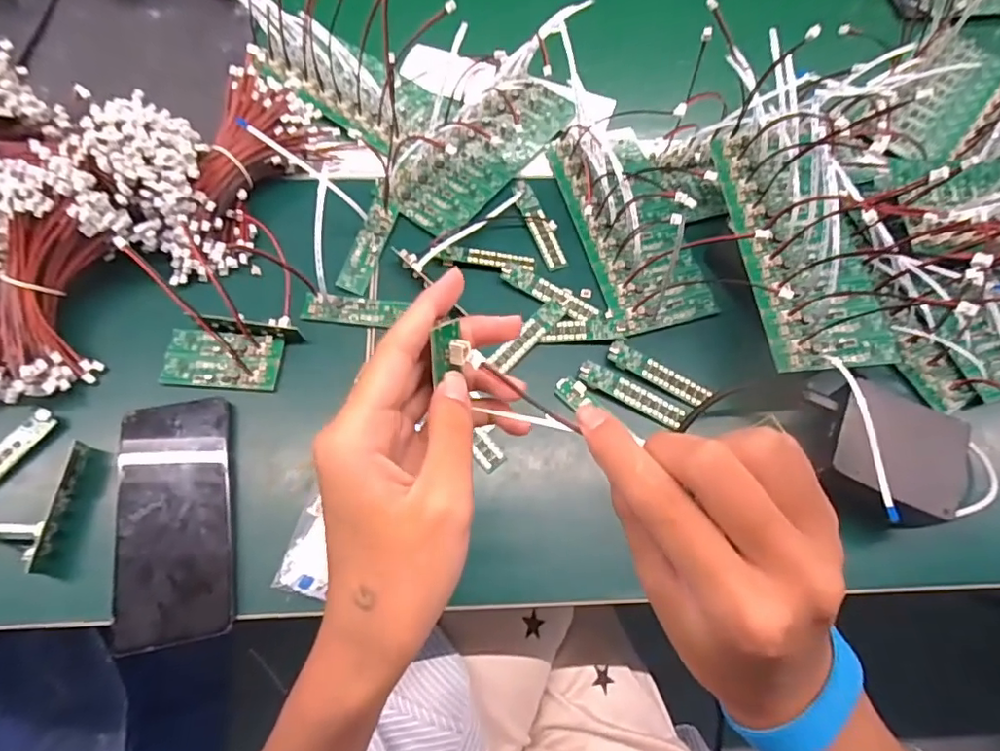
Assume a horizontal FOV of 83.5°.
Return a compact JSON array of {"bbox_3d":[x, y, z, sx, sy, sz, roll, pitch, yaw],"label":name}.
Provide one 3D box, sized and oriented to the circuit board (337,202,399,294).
[{"bbox_3d":[-0.108,-0.105,0.456,0.023,0.008,0.084,14,68,4],"label":"circuit board"}]

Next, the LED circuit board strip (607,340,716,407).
[{"bbox_3d":[0.120,-0.001,0.422,0.082,0.005,0.019,30,69,6],"label":"LED circuit board strip"}]

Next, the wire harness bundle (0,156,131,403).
[{"bbox_3d":[-0.330,-0.066,0.395,0.094,0.040,0.168,7,86,1],"label":"wire harness bundle"}]

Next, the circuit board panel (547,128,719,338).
[{"bbox_3d":[0.111,-0.134,0.460,0.088,0.030,0.194,-13,69,-7],"label":"circuit board panel"}]

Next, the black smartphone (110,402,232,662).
[{"bbox_3d":[-0.213,0.092,0.368,0.070,0.008,0.154,-10,68,-6],"label":"black smartphone"}]

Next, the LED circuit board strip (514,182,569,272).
[{"bbox_3d":[0.033,-0.128,0.468,0.019,0.009,0.087,-20,75,-11],"label":"LED circuit board strip"}]

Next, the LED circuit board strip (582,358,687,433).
[{"bbox_3d":[0.097,0.013,0.415,0.081,0.005,0.019,27,70,9],"label":"LED circuit board strip"}]

